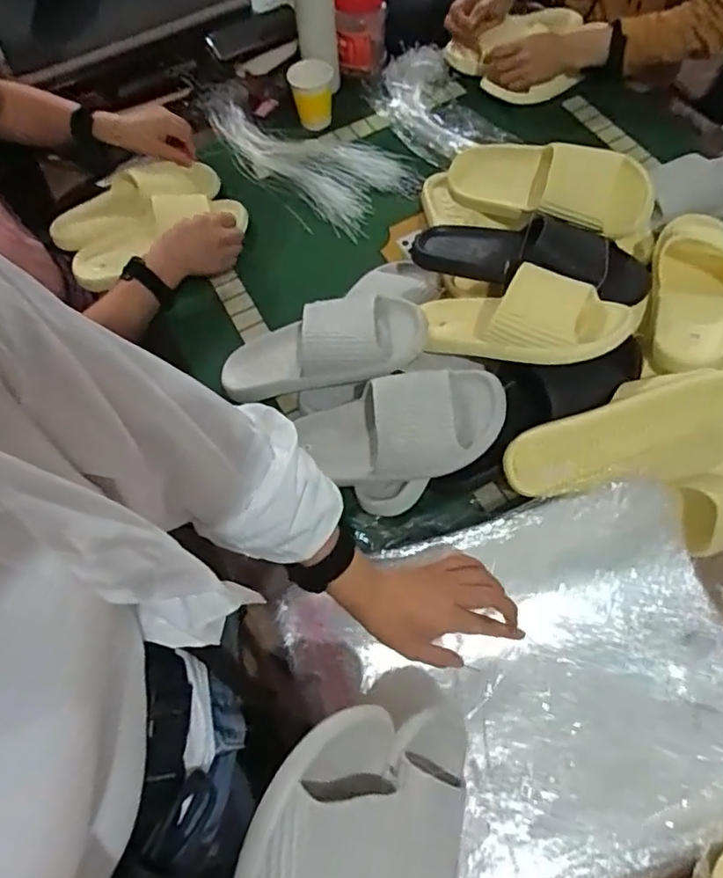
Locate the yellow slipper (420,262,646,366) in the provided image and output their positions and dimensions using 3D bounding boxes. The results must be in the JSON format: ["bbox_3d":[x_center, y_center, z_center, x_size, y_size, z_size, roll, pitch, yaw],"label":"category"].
[{"bbox_3d":[0.171,-0.130,0.650,0.228,0.080,0.102,7,56,29],"label":"yellow slipper"}]

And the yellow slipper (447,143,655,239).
[{"bbox_3d":[0.220,-0.304,0.727,0.246,0.077,0.093,25,68,31],"label":"yellow slipper"}]

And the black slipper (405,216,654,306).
[{"bbox_3d":[0.195,-0.214,0.690,0.273,0.067,0.111,16,67,10],"label":"black slipper"}]

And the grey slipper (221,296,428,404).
[{"bbox_3d":[-0.059,-0.107,0.724,0.281,0.069,0.104,-10,62,28],"label":"grey slipper"}]

